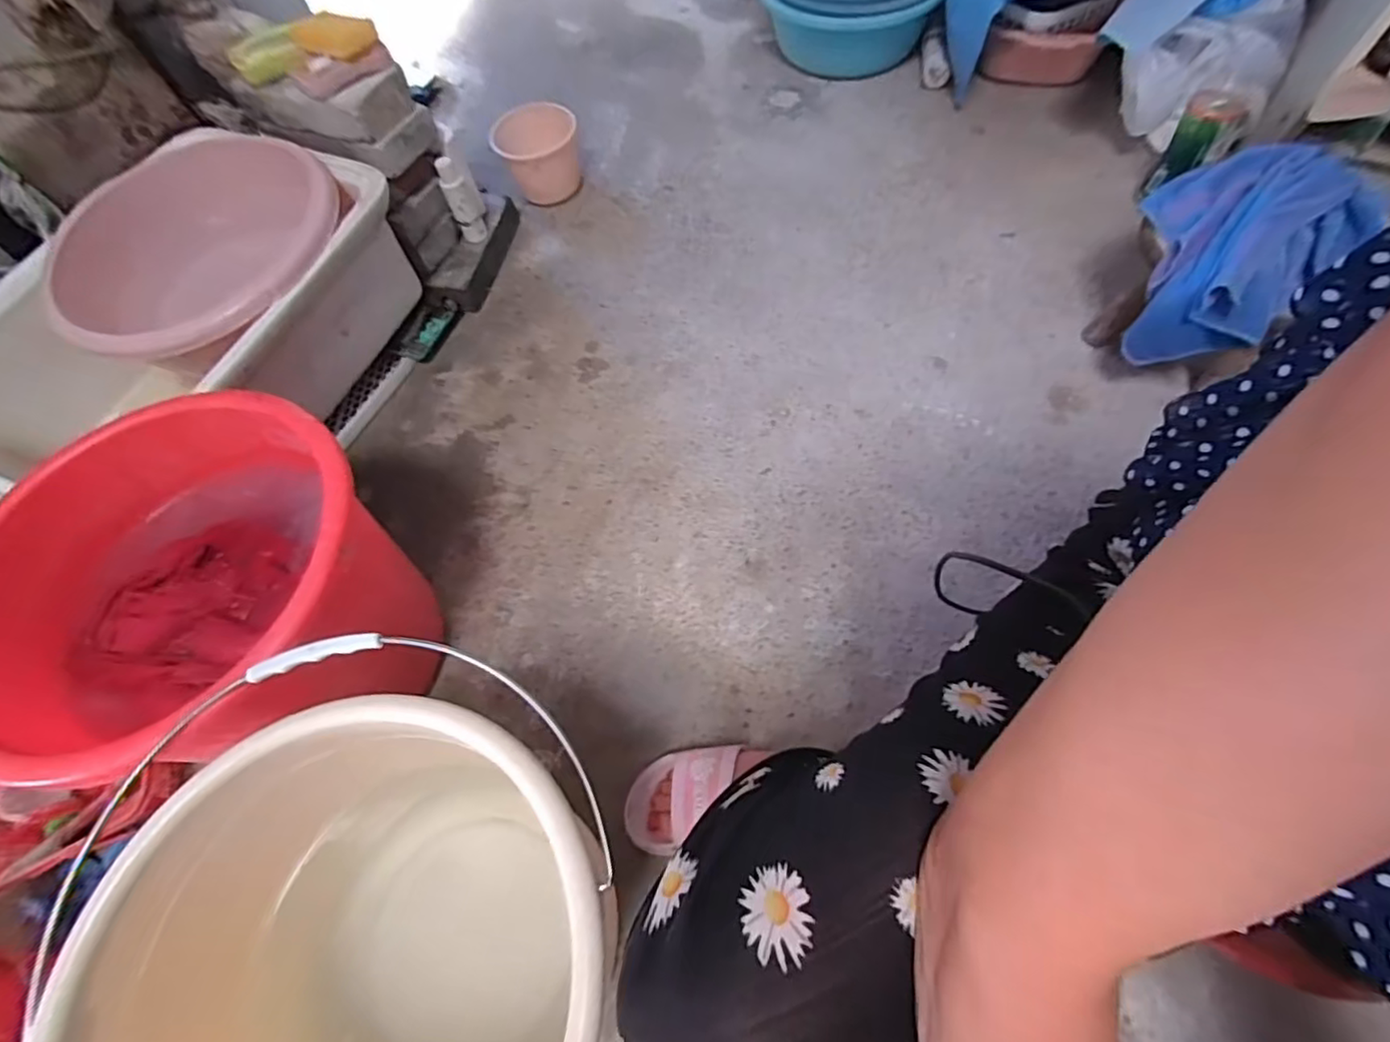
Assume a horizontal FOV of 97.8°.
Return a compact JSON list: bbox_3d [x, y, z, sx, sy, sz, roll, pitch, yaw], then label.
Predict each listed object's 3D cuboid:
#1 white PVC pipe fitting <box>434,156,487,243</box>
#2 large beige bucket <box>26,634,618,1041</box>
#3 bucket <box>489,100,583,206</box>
[{"bbox_3d":[-0.379,-0.521,0.995,0.045,0.146,0.036,-18,63,-5],"label":"white PVC pipe fitting"},{"bbox_3d":[-0.237,0.330,0.483,0.341,0.301,0.341,-2,63,3],"label":"large beige bucket"},{"bbox_3d":[-0.278,-0.657,1.108,0.140,0.129,0.148,-1,65,2],"label":"bucket"}]

